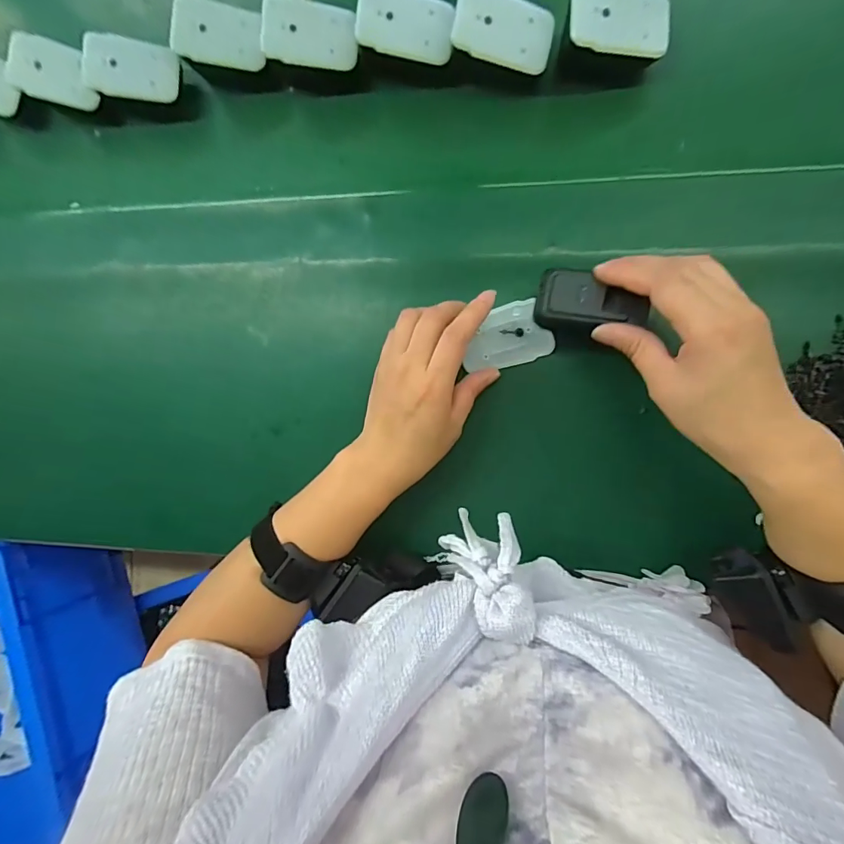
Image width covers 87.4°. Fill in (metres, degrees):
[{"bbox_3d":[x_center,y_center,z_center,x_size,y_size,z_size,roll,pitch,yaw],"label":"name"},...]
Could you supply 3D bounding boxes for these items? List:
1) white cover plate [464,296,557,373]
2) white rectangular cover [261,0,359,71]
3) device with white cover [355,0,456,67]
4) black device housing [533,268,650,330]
[{"bbox_3d":[0.064,-0.065,0.336,0.065,0.005,0.046,-14,90,9],"label":"white cover plate"},{"bbox_3d":[-0.081,-0.281,0.319,0.066,0.006,0.040,3,107,-6],"label":"white rectangular cover"},{"bbox_3d":[-0.011,-0.279,0.309,0.066,0.005,0.044,5,94,-8],"label":"device with white cover"},{"bbox_3d":[0.109,-0.077,0.284,0.068,0.014,0.034,13,94,16],"label":"black device housing"}]

